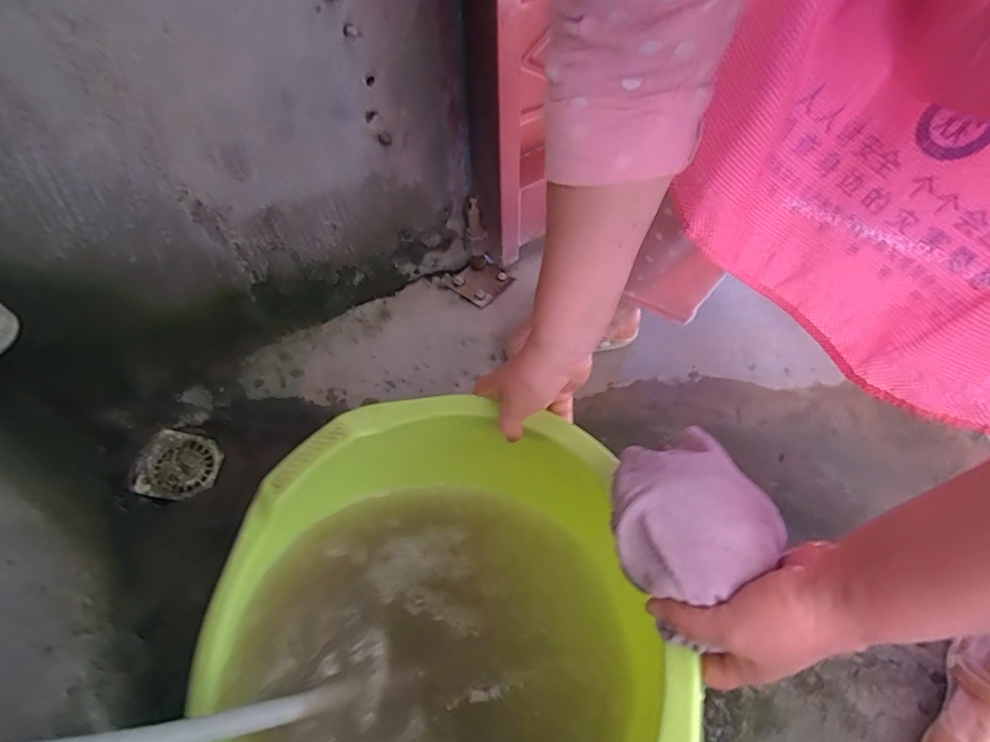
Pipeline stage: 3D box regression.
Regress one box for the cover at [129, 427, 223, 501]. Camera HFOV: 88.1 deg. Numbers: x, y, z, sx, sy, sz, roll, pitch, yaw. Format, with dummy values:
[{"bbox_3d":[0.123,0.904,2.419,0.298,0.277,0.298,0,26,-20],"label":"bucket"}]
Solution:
[{"bbox_3d":[-0.484,0.145,0.783,0.108,0.009,0.101,14,59,-13],"label":"cover"}]

